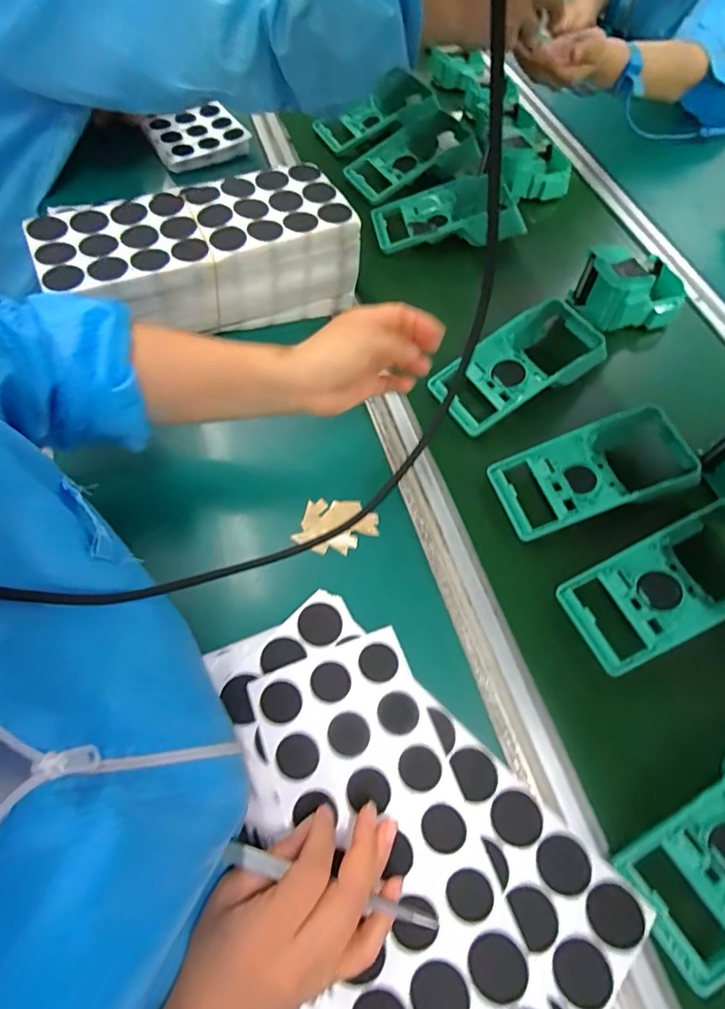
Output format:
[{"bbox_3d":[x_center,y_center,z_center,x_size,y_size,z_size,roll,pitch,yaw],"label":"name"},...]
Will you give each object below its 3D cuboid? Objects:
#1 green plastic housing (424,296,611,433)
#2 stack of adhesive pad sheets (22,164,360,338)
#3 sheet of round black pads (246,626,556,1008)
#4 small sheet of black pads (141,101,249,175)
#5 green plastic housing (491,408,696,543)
[{"bbox_3d":[0.171,-0.148,0.531,0.193,0.056,0.085,-27,66,-16],"label":"green plastic housing"},{"bbox_3d":[-0.158,-0.250,0.522,0.292,0.097,0.123,-23,65,-14],"label":"stack of adhesive pad sheets"},{"bbox_3d":[0.023,0.241,0.314,0.121,0.011,0.298,-19,66,-9],"label":"sheet of round black pads"},{"bbox_3d":[-0.228,-0.513,0.696,0.124,0.019,0.120,-26,66,-16],"label":"small sheet of black pads"},{"bbox_3d":[0.221,-0.031,0.469,0.187,0.049,0.093,-20,64,-13],"label":"green plastic housing"}]

